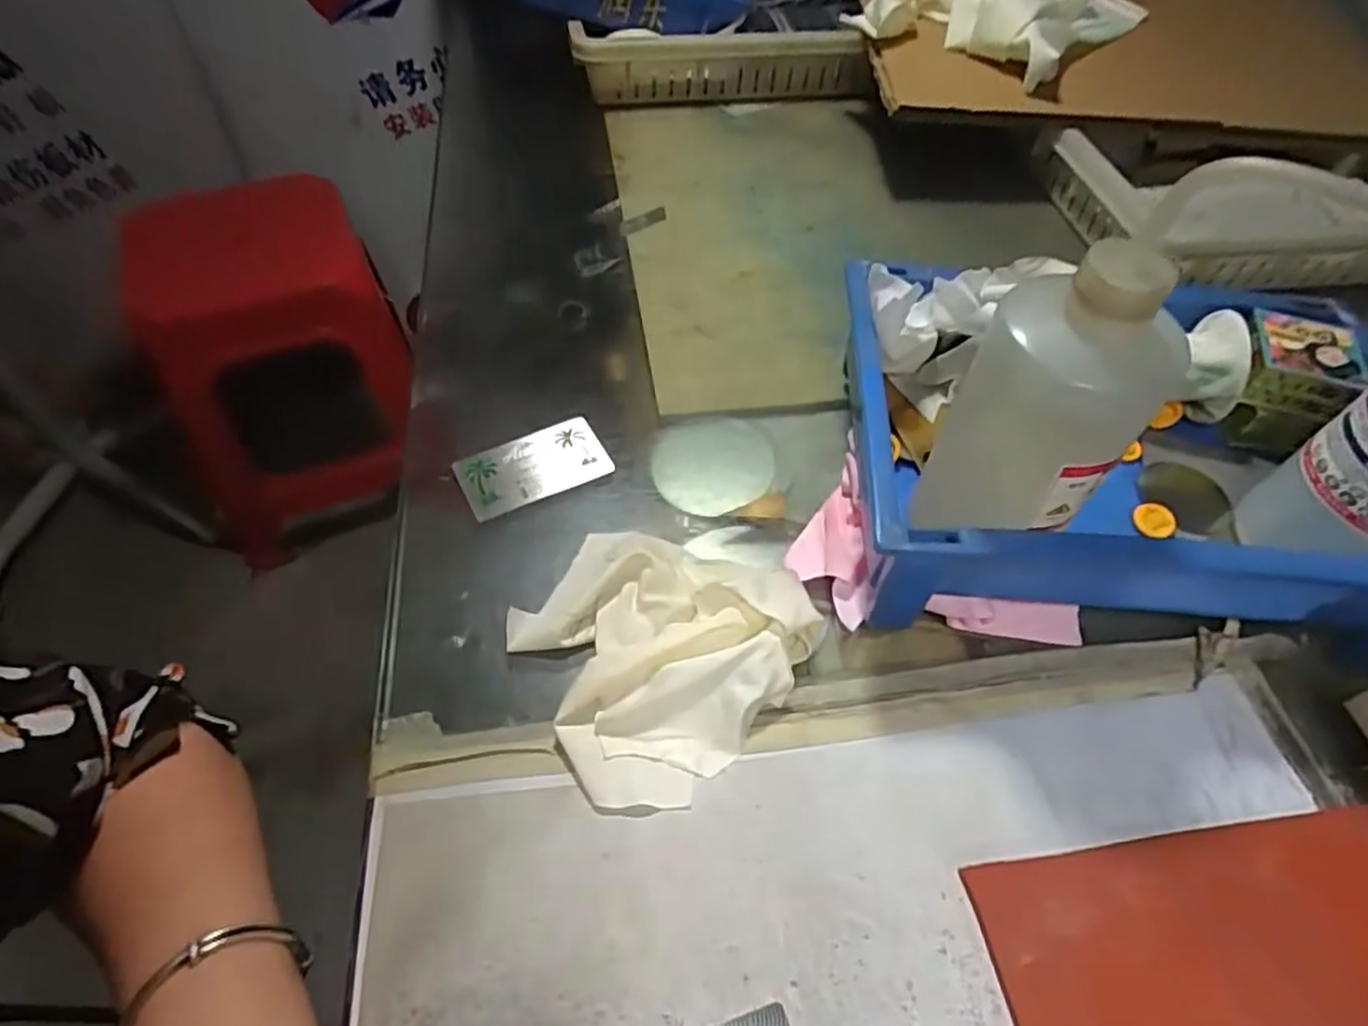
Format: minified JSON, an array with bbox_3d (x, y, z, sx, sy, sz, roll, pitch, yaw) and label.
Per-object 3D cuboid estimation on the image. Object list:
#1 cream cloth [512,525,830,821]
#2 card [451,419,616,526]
[{"bbox_3d":[-0.016,0.062,0.361,0.129,0.030,0.135,37,60,23],"label":"cream cloth"},{"bbox_3d":[-0.091,-0.028,0.437,0.087,0.007,0.047,-23,57,-18],"label":"card"}]

